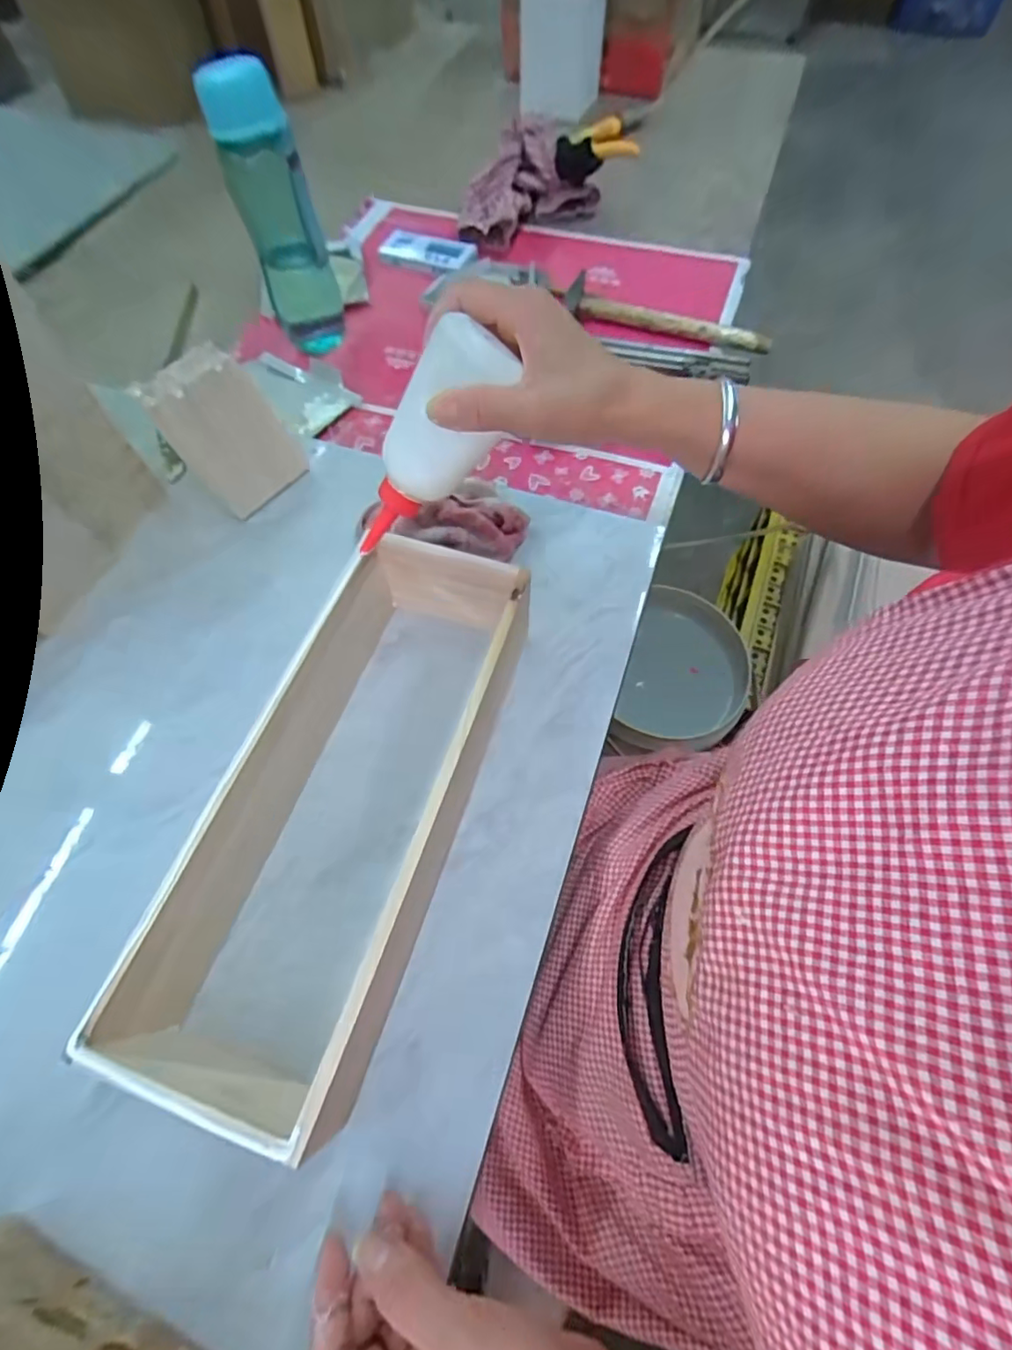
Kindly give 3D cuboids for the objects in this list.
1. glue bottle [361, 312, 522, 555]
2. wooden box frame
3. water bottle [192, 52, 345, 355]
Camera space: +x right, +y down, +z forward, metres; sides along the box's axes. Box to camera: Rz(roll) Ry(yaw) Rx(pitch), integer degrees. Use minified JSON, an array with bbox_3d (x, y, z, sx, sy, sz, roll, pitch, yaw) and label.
[{"bbox_3d":[-0.052,-0.131,0.341,0.046,0.151,0.048,-7,54,-45],"label":"glue bottle"},{"bbox_3d":[-0.094,0.073,0.359,0.131,0.090,0.335,15,63,10],"label":"wooden box frame"},{"bbox_3d":[-0.231,-0.465,0.577,0.073,0.238,0.066,-20,63,-9],"label":"water bottle"}]

